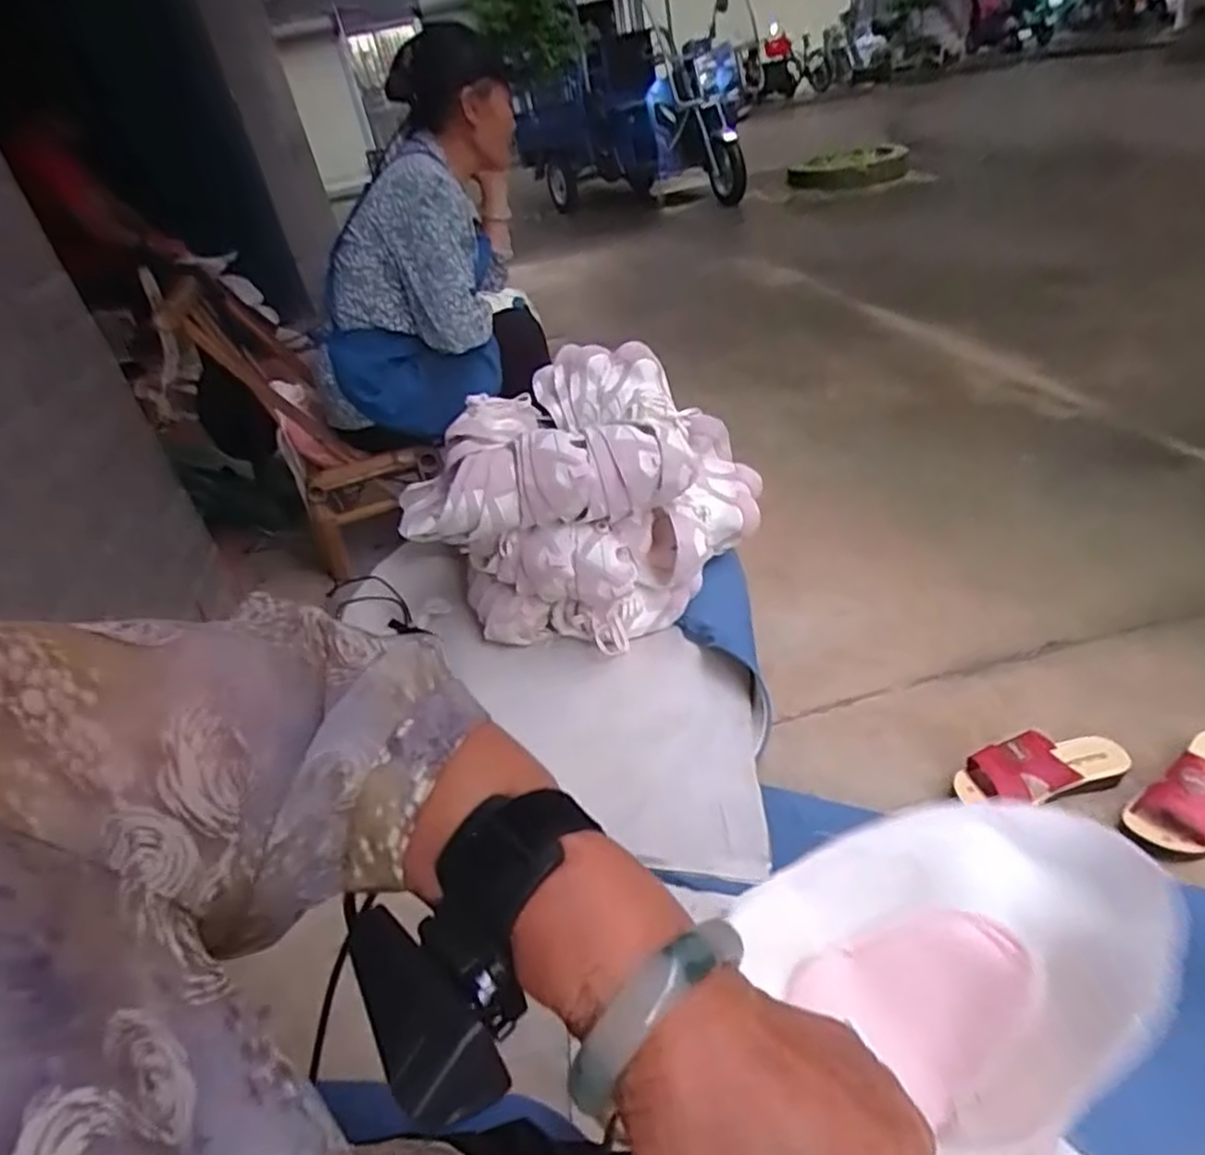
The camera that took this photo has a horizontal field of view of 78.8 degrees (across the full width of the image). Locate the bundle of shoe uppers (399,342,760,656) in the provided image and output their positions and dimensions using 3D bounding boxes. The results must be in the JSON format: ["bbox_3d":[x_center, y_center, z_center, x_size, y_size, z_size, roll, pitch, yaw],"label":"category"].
[{"bbox_3d":[-0.028,-0.124,1.273,0.445,0.393,0.468,19,45,36],"label":"bundle of shoe uppers"}]

